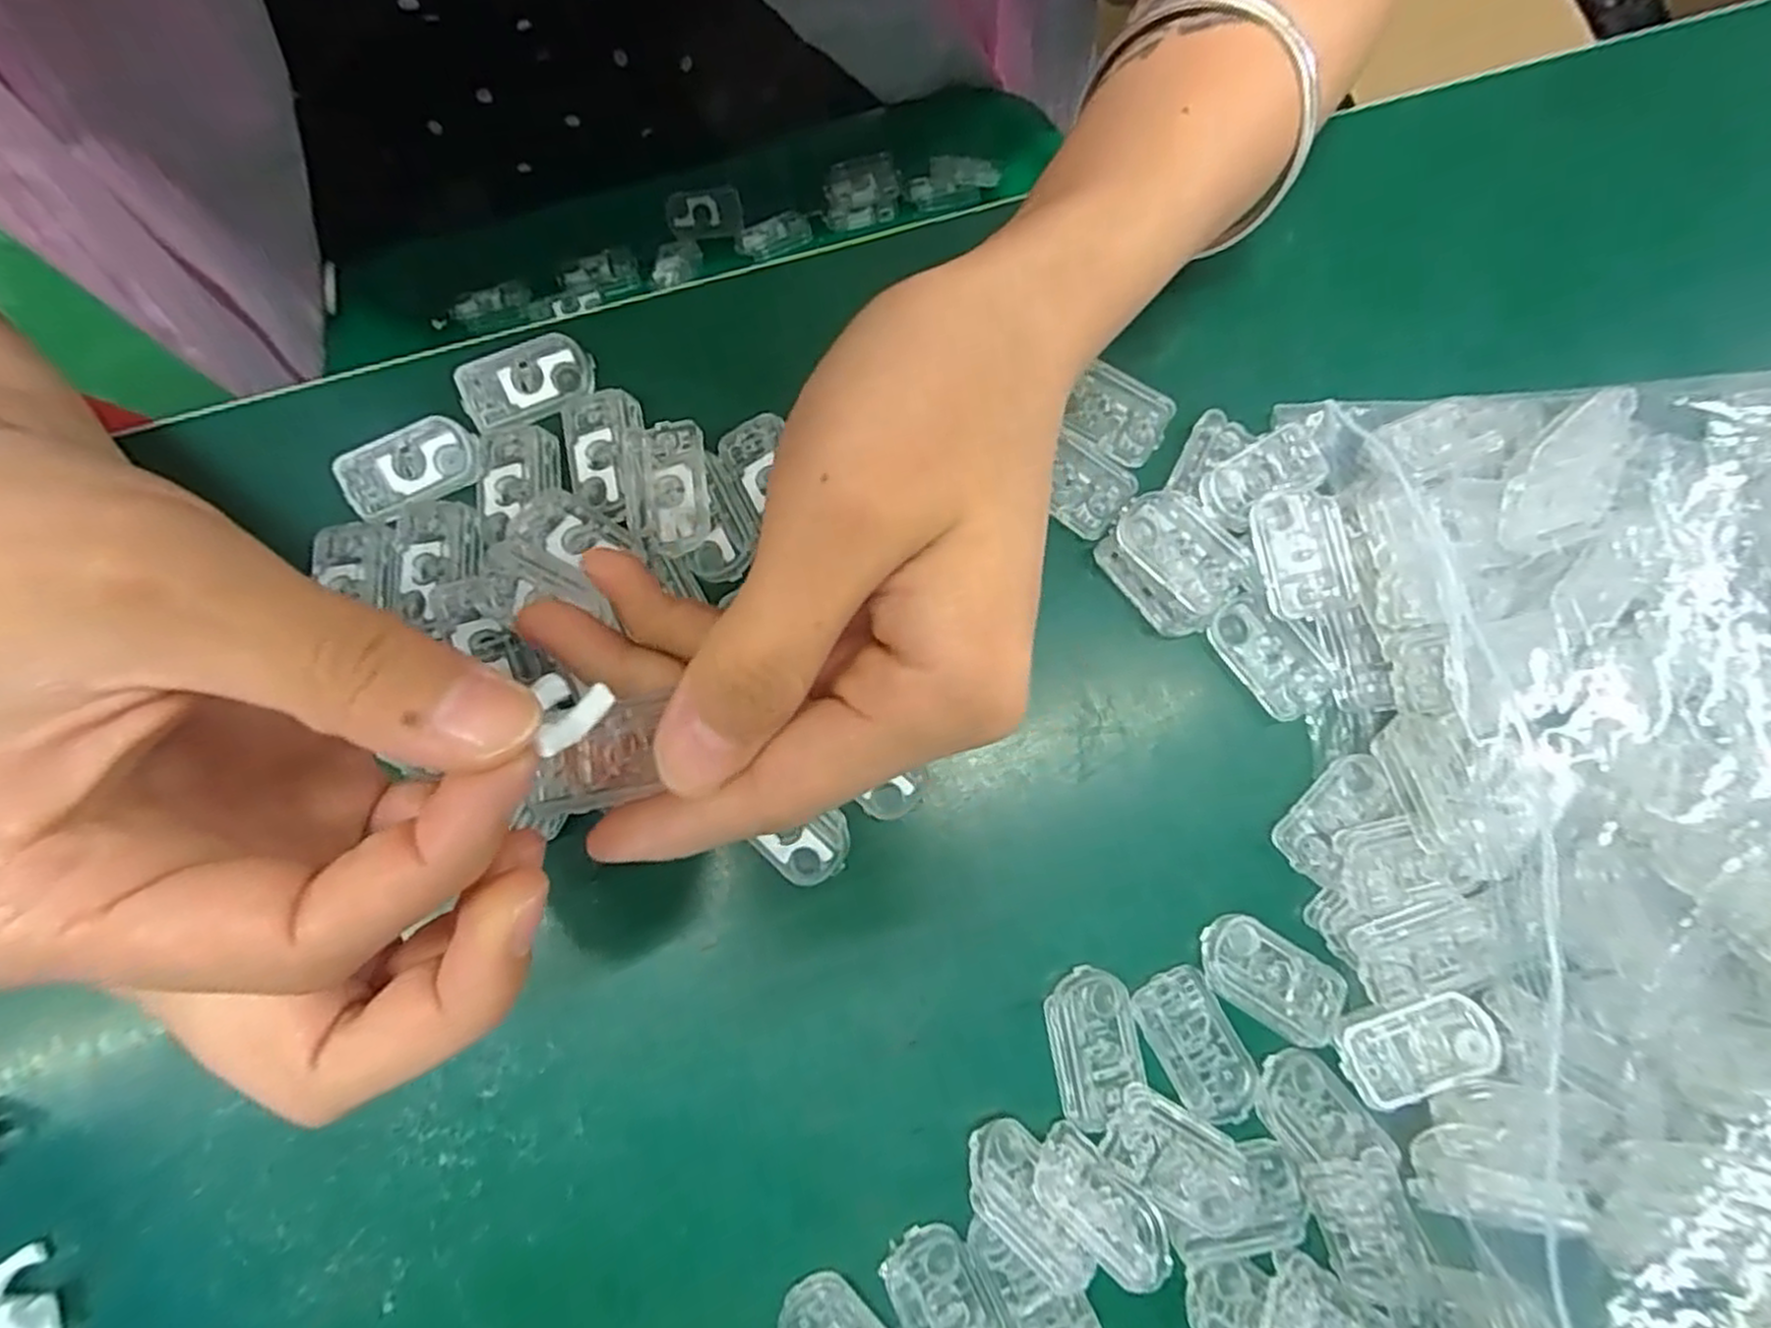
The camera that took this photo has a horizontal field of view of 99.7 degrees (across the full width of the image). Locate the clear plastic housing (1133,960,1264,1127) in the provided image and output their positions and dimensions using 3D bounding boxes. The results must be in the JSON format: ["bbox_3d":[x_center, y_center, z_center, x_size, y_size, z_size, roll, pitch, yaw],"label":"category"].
[{"bbox_3d":[0.080,0.098,0.190,0.020,0.004,0.037,-27,85,-6],"label":"clear plastic housing"}]

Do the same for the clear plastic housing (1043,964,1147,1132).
[{"bbox_3d":[0.054,0.098,0.191,0.022,0.004,0.036,-8,84,-4],"label":"clear plastic housing"}]

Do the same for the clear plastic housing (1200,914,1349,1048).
[{"bbox_3d":[0.100,0.082,0.193,0.038,0.004,0.021,33,83,1],"label":"clear plastic housing"}]

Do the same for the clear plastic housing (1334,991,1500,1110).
[{"bbox_3d":[0.134,0.097,0.187,0.035,0.007,0.019,-17,84,-5],"label":"clear plastic housing"}]

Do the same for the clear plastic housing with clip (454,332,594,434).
[{"bbox_3d":[-0.103,-0.082,0.214,0.037,0.004,0.022,-24,85,-5],"label":"clear plastic housing with clip"}]

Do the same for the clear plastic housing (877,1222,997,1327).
[{"bbox_3d":[0.015,0.157,0.178,0.020,0.004,0.037,-27,85,-6],"label":"clear plastic housing"}]

